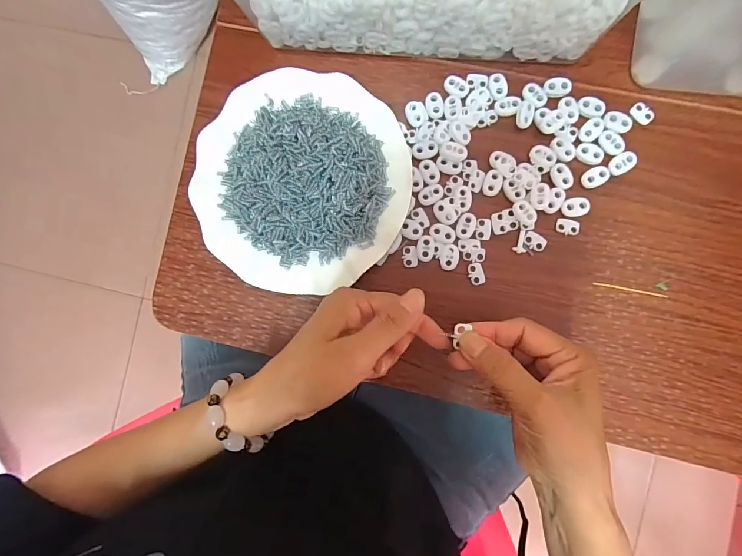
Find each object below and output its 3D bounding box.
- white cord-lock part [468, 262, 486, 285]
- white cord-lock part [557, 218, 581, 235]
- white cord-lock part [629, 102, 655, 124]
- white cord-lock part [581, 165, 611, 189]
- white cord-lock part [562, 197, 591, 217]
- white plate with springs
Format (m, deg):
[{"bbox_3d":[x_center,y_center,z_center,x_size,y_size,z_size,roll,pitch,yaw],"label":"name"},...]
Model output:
[{"bbox_3d":[0.091,-0.004,0.328,0.013,0.004,0.020,-15,88,6],"label":"white cord-lock part"},{"bbox_3d":[0.167,-0.043,0.322,0.019,0.004,0.012,11,91,6],"label":"white cord-lock part"},{"bbox_3d":[0.227,-0.137,0.320,0.014,0.004,0.019,-42,86,4],"label":"white cord-lock part"},{"bbox_3d":[0.188,-0.085,0.318,0.022,0.004,0.016,-28,87,5],"label":"white cord-lock part"},{"bbox_3d":[0.172,-0.059,0.321,0.022,0.004,0.016,-2,89,6],"label":"white cord-lock part"},{"bbox_3d":[-0.060,-0.083,0.333,0.182,0.027,0.179,0,89,6],"label":"white plate with springs"}]

